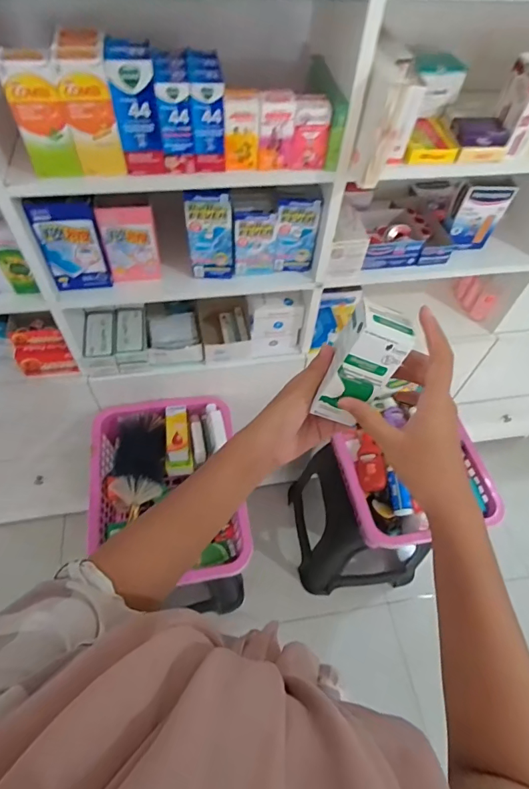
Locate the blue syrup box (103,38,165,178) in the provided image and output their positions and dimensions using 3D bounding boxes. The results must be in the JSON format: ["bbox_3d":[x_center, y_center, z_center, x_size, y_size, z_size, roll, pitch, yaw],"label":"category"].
[{"bbox_3d":[-0.168,-0.373,0.575,0.053,0.139,0.052,-8,57,-9],"label":"blue syrup box"}]

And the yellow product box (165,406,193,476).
[{"bbox_3d":[-0.197,0.106,0.987,0.054,0.039,0.170,-6,57,-8],"label":"yellow product box"}]

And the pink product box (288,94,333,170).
[{"bbox_3d":[0.065,-0.371,0.620,0.052,0.088,0.031,2,56,-2],"label":"pink product box"}]

